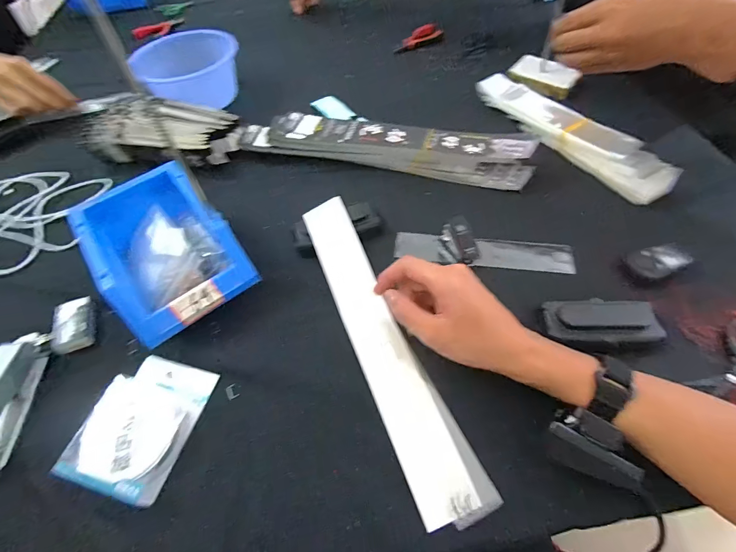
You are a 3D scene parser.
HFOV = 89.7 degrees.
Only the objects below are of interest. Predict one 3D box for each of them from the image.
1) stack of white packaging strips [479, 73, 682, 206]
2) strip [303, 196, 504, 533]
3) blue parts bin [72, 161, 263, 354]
[{"bbox_3d":[0.276,-0.208,0.523,0.060,0.029,0.307,-30,58,-15],"label":"stack of white packaging strips"},{"bbox_3d":[0.011,0.056,0.369,0.058,0.013,0.339,-21,61,-10],"label":"strip"},{"bbox_3d":[-0.221,-0.032,0.401,0.129,0.065,0.185,-37,60,-19],"label":"blue parts bin"}]

